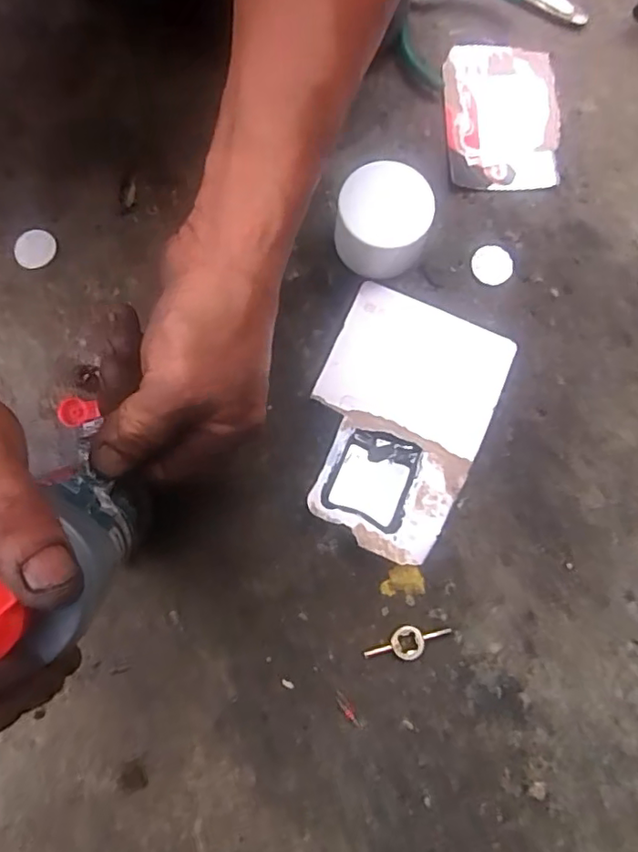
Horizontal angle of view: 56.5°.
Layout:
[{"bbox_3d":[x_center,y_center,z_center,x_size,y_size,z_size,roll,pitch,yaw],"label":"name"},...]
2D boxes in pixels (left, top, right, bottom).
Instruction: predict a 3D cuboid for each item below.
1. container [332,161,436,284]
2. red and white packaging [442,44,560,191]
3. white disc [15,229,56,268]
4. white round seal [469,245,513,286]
[{"bbox_3d":[0.041,-0.129,0.371,0.058,0.050,0.056,3,77,2],"label":"container"},{"bbox_3d":[0.126,-0.215,0.413,0.075,0.011,0.107,-1,77,1],"label":"red and white packaging"},{"bbox_3d":[-0.189,-0.117,0.396,0.025,0.004,0.028,34,80,8],"label":"white disc"},{"bbox_3d":[0.116,-0.107,0.396,0.026,0.004,0.026,0,77,1],"label":"white round seal"}]

